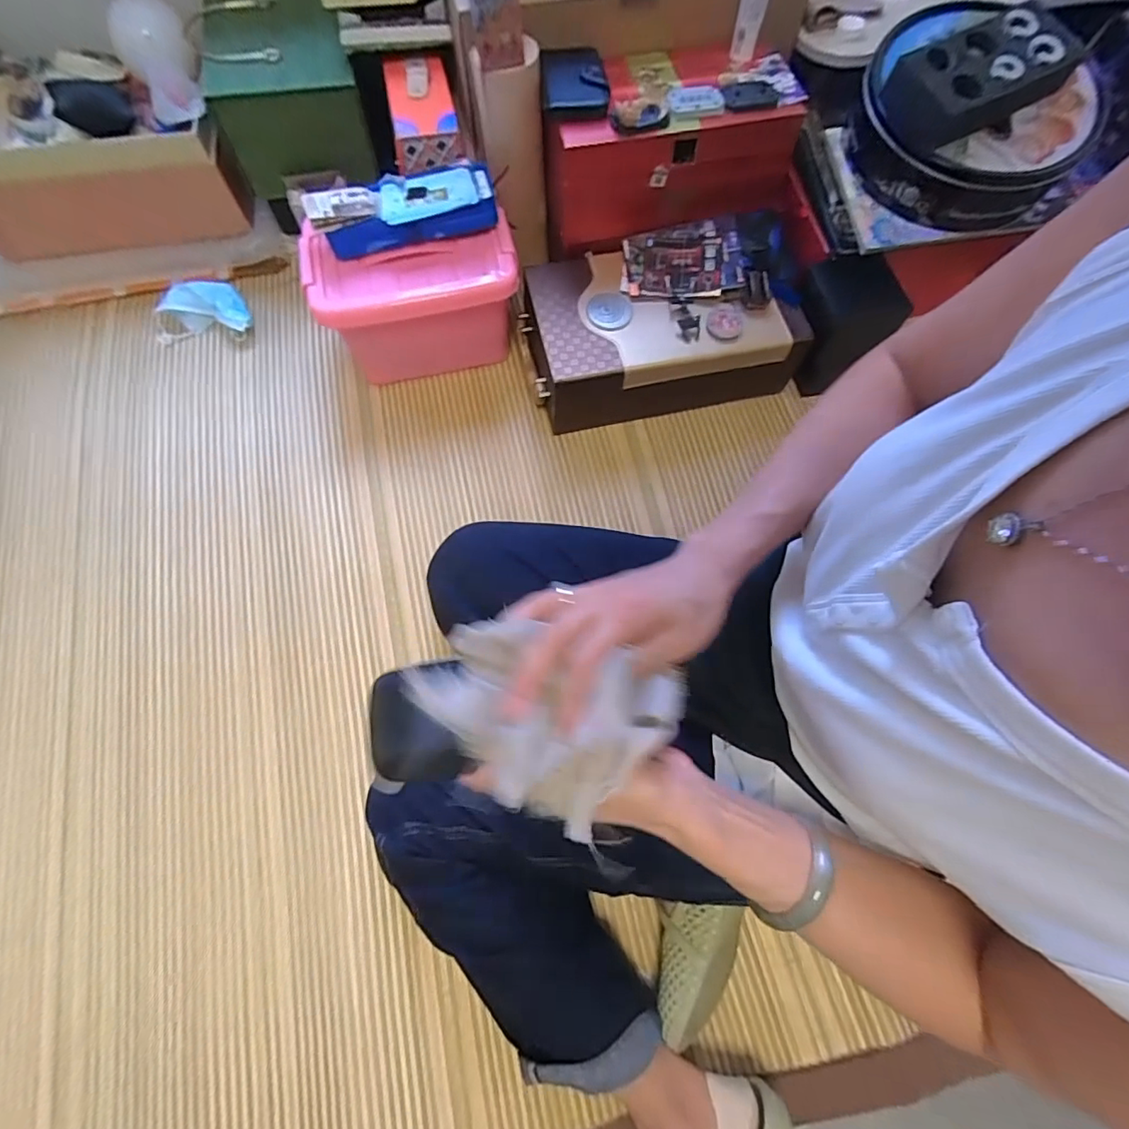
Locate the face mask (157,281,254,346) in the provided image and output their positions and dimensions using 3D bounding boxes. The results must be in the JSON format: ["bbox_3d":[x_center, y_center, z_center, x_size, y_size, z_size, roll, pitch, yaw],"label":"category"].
[{"bbox_3d":[-0.536,-0.375,0.780,0.140,0.036,0.085,-8,72,-3],"label":"face mask"}]

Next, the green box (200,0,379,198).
[{"bbox_3d":[-0.387,-0.686,0.746,0.181,0.113,0.278,-14,72,-5],"label":"green box"}]

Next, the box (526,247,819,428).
[{"bbox_3d":[0.129,-0.314,0.732,0.346,0.112,0.213,-12,72,-4],"label":"box"}]

